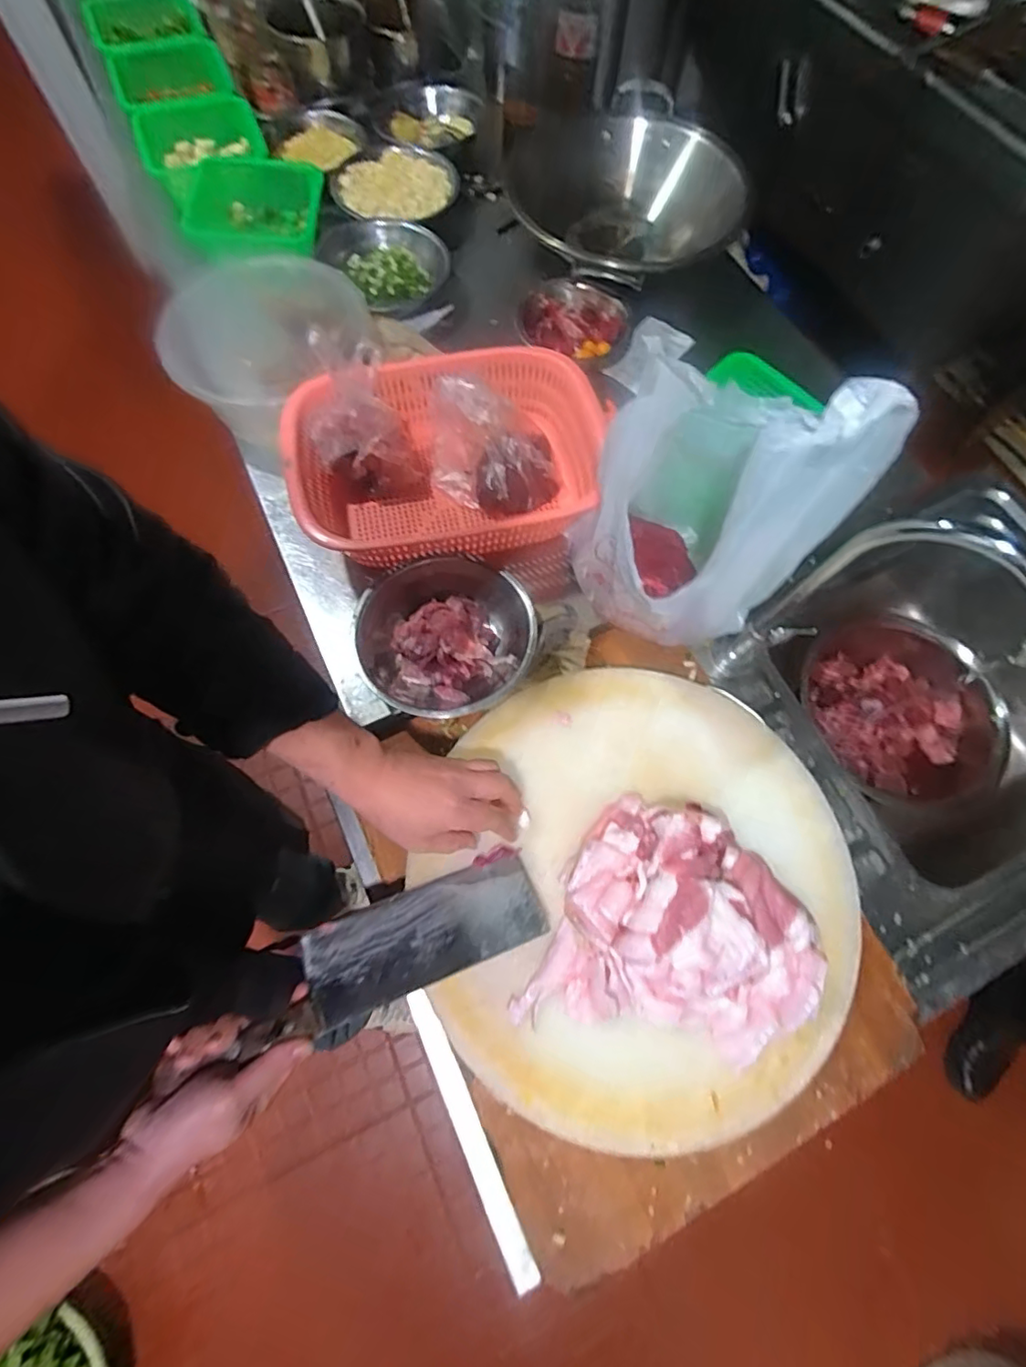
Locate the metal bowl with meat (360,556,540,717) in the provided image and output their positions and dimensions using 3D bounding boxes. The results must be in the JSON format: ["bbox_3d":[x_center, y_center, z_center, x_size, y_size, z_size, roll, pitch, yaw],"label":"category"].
[{"bbox_3d":[-0.072,-0.052,0.604,0.181,0.063,0.192,1,70,-1],"label":"metal bowl with meat"}]

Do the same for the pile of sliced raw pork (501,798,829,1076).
[{"bbox_3d":[0.144,0.206,0.488,0.234,0.060,0.206,13,70,3],"label":"pile of sliced raw pork"}]

